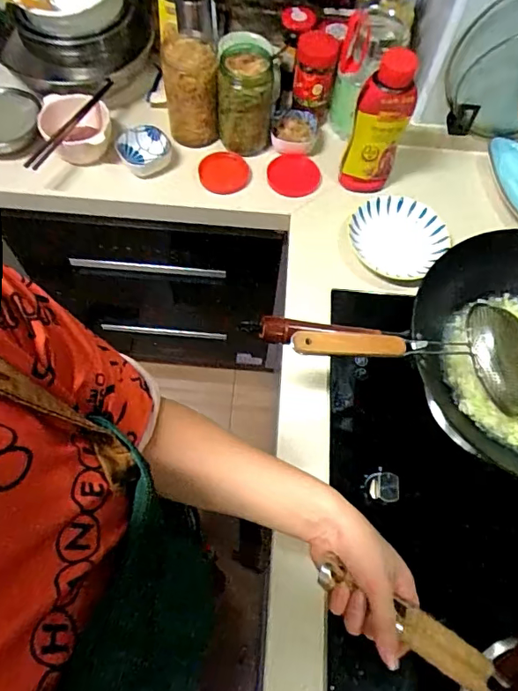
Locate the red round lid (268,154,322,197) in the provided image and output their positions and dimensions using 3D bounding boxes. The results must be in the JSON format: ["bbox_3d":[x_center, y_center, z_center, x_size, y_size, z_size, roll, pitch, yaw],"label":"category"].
[{"bbox_3d":[0.066,-0.315,0.925,0.096,0.017,0.093,-3,70,7],"label":"red round lid"}]

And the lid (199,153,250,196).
[{"bbox_3d":[-0.064,-0.323,0.916,0.090,0.012,0.091,-1,66,2],"label":"lid"}]

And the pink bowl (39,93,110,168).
[{"bbox_3d":[-0.334,-0.391,0.898,0.124,0.060,0.126,-5,64,-5],"label":"pink bowl"}]

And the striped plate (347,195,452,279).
[{"bbox_3d":[0.241,-0.191,0.858,0.159,0.034,0.160,-1,63,1],"label":"striped plate"}]

